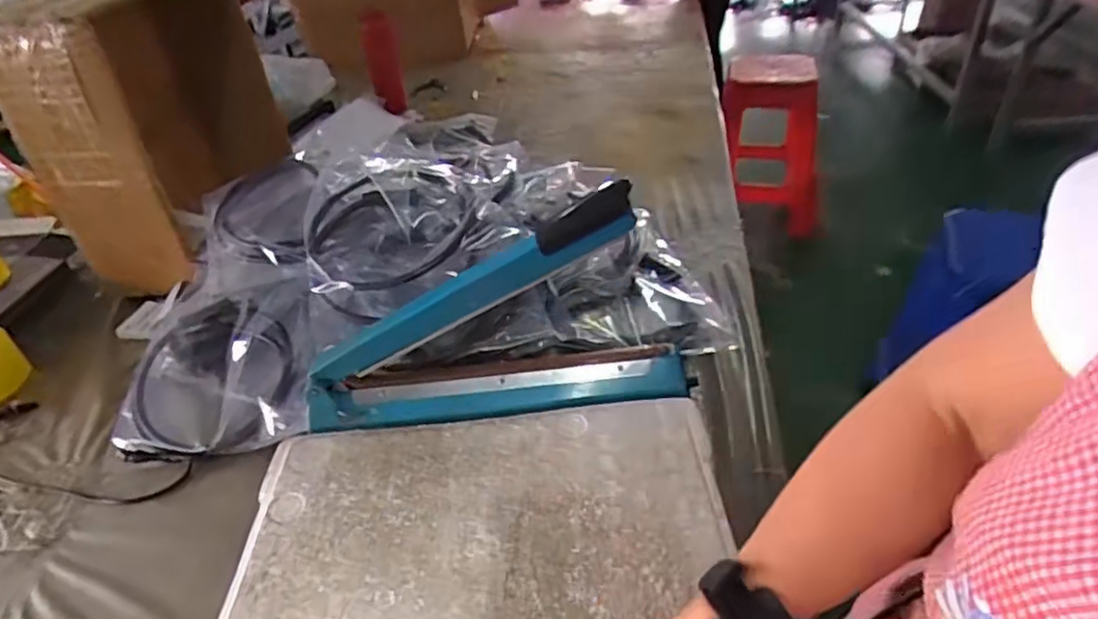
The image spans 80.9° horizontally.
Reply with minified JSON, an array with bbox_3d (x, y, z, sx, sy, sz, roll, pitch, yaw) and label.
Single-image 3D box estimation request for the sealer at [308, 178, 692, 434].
[{"bbox_3d":[-0.056,0.006,0.607,0.363,0.204,0.059,-4,35,2],"label":"sealer"}]

